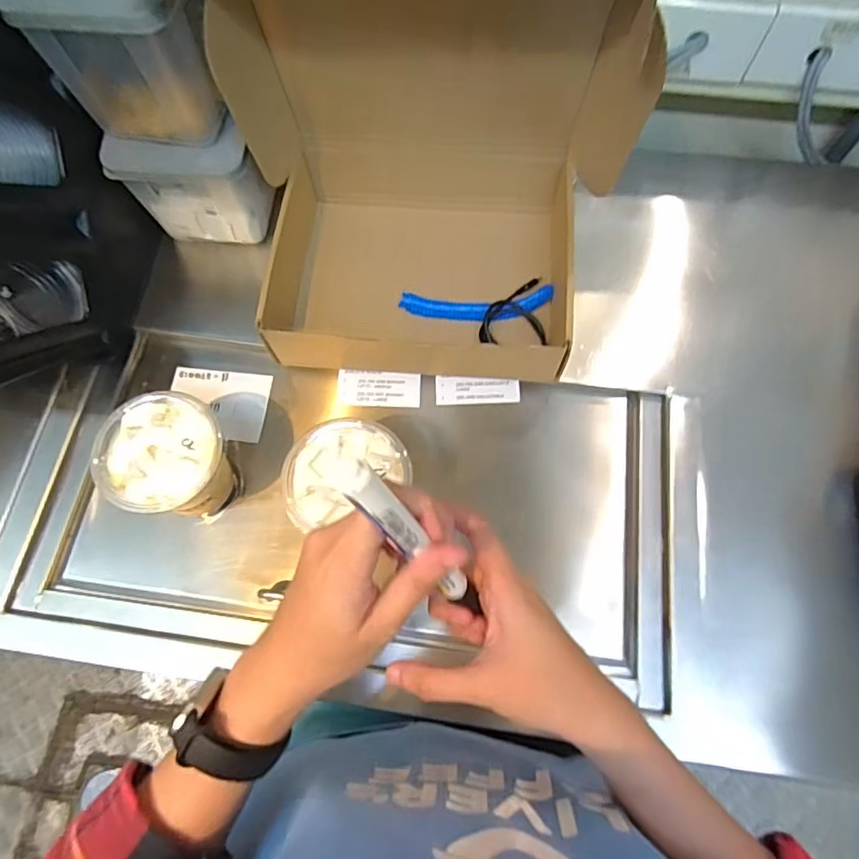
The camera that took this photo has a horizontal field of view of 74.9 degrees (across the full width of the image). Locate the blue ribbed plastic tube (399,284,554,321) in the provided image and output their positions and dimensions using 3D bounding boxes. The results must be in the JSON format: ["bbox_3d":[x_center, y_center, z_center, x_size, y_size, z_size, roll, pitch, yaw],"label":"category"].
[{"bbox_3d":[0.047,-0.124,0.552,0.147,0.017,0.030,1,70,2],"label":"blue ribbed plastic tube"}]

